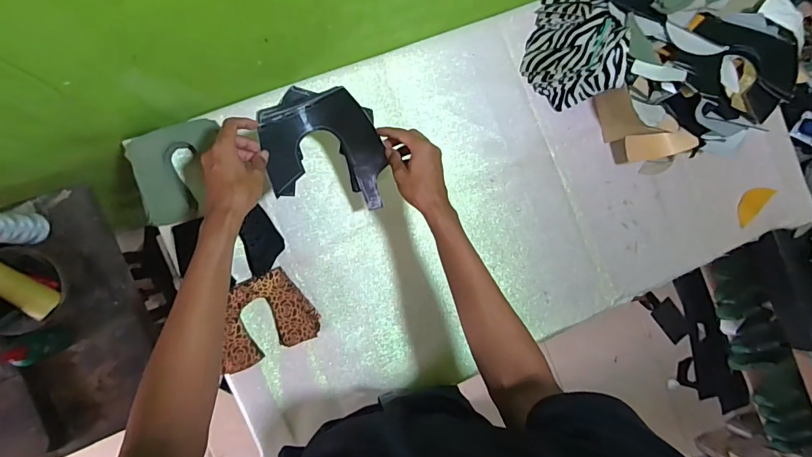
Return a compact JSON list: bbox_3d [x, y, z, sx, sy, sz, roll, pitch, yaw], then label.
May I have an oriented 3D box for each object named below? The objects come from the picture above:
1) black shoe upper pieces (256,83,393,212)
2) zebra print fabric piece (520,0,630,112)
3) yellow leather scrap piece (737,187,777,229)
[{"bbox_3d":[-0.118,-0.120,0.614,0.167,0.054,0.166,-1,89,-9],"label":"black shoe upper pieces"},{"bbox_3d":[0.314,-0.332,0.770,0.177,0.071,0.207,5,81,35],"label":"zebra print fabric piece"},{"bbox_3d":[0.723,-0.051,0.877,0.045,0.011,0.092,38,99,15],"label":"yellow leather scrap piece"}]

